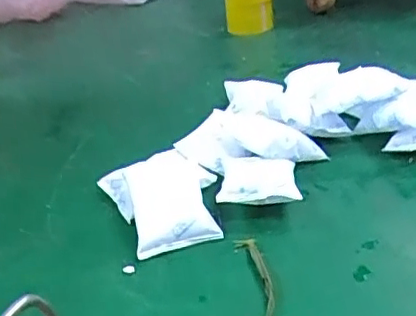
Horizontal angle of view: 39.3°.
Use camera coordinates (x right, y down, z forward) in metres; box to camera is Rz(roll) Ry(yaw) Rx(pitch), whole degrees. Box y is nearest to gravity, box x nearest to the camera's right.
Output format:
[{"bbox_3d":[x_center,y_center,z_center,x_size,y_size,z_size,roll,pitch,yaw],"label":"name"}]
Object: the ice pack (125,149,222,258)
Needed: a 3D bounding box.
[{"bbox_3d":[-0.059,0.058,0.905,0.123,0.047,0.215,-11,30,-7],"label":"ice pack"}]

